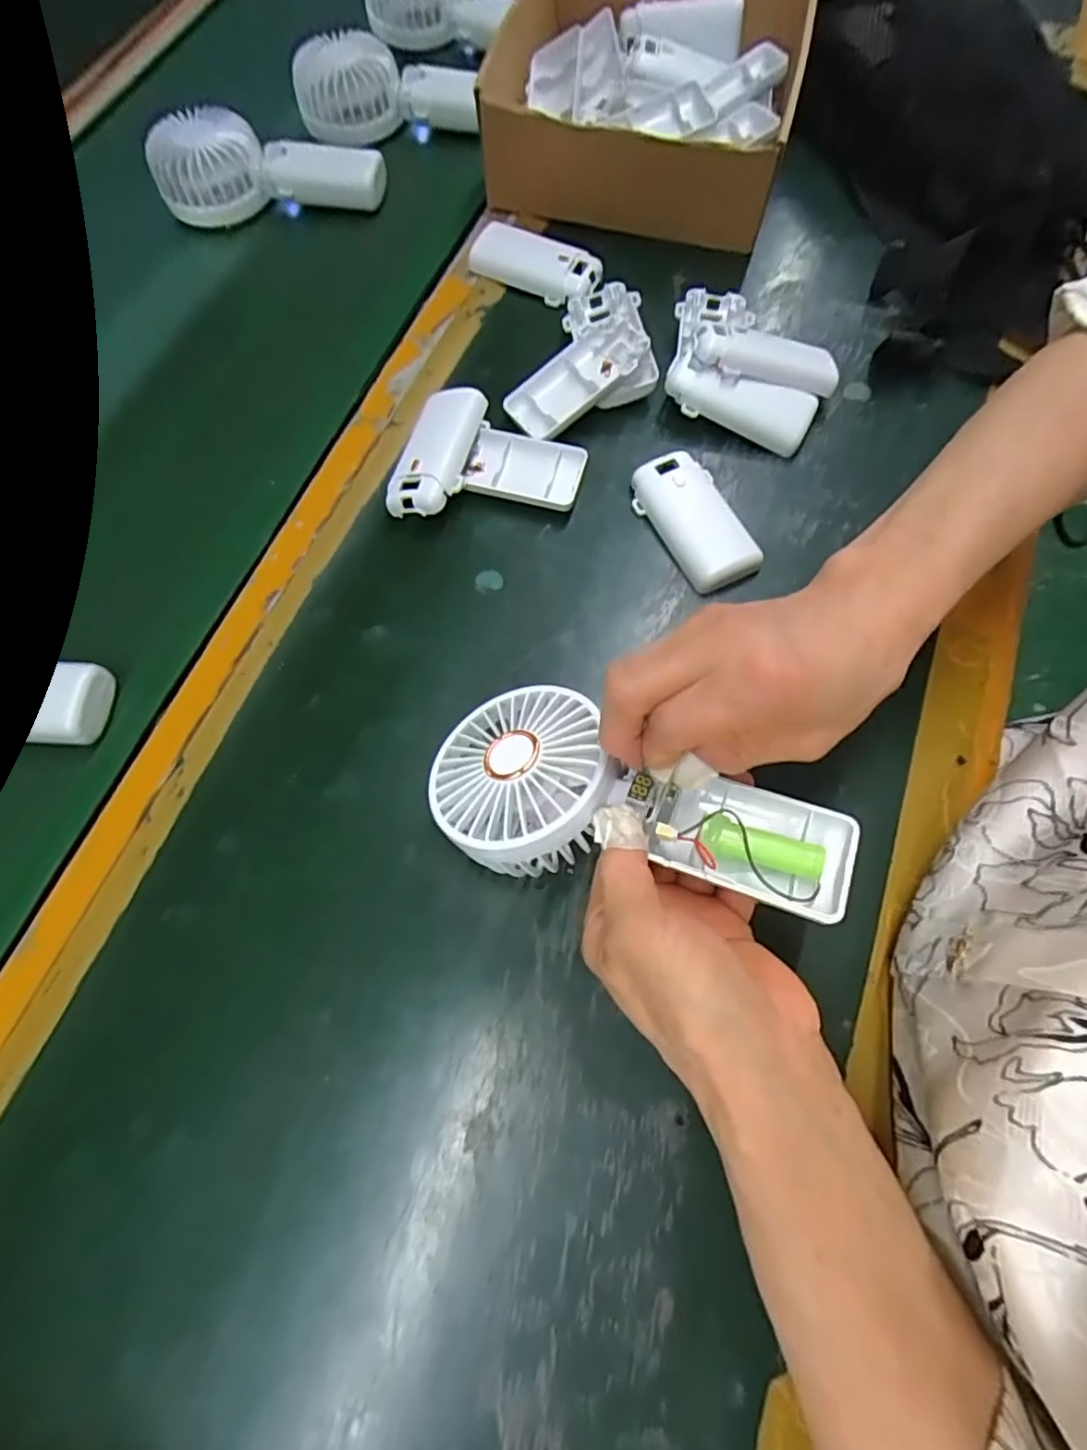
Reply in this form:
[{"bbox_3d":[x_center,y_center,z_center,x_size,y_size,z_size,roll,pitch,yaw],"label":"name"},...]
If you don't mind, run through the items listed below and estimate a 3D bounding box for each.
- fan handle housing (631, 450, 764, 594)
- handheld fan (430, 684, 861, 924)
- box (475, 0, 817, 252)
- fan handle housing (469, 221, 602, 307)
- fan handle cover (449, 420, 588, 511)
[{"bbox_3d":[0.092,-0.125,0.372,0.046,0.015,0.092,-29,72,-8],"label":"fan handle housing"},{"bbox_3d":[0.036,0.032,0.264,0.178,0.034,0.085,14,71,15],"label":"handheld fan"},{"bbox_3d":[0.076,-0.464,0.454,0.222,0.070,0.235,5,71,4],"label":"box"},{"bbox_3d":[-0.008,-0.332,0.439,0.098,0.014,0.041,28,74,11],"label":"fan handle housing"},{"bbox_3d":[-0.014,-0.157,0.380,0.076,0.016,0.050,11,71,6],"label":"fan handle cover"}]

